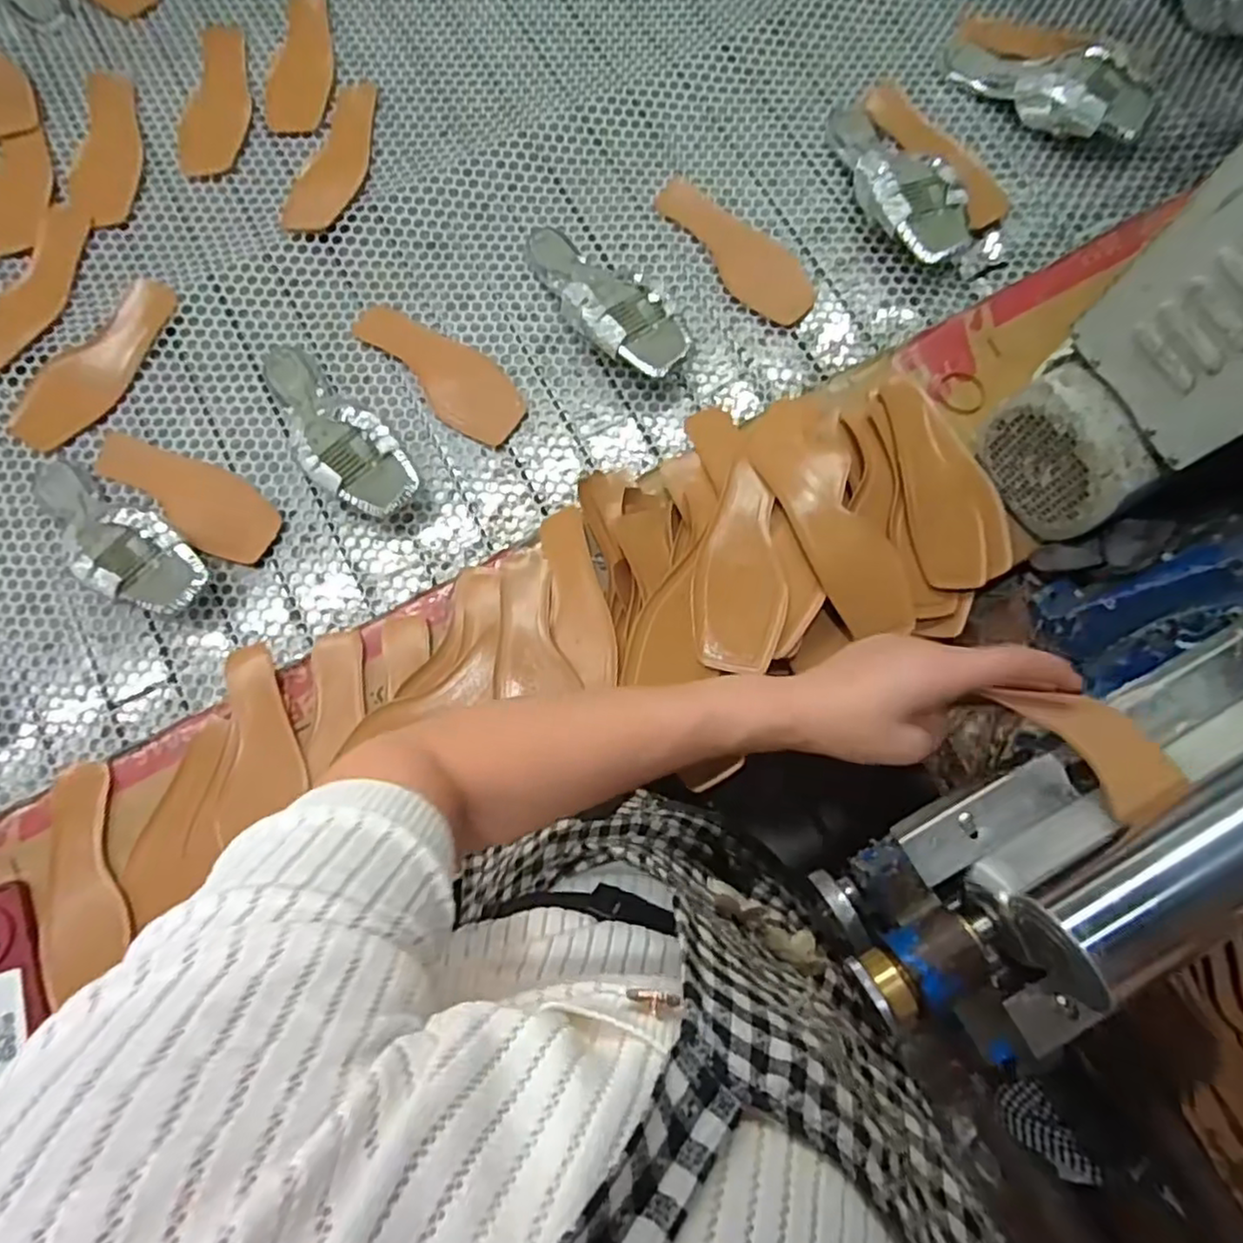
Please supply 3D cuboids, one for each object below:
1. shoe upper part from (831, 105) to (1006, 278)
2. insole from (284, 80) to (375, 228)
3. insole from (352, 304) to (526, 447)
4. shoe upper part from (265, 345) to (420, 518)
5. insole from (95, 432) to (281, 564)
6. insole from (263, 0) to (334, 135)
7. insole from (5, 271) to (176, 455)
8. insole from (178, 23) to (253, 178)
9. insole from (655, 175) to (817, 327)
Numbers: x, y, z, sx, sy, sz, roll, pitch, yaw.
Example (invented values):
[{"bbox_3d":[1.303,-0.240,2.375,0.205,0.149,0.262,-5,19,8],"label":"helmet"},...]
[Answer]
[{"bbox_3d":[0.296,-0.468,0.720,0.099,0.053,0.253,-34,82,-6],"label":"shoe upper part"},{"bbox_3d":[-0.318,-0.523,0.763,0.071,0.004,0.201,19,80,3],"label":"insole"},{"bbox_3d":[-0.192,-0.267,0.719,0.211,0.007,0.080,38,82,6],"label":"insole"},{"bbox_3d":[-0.295,-0.194,0.671,0.077,0.065,0.229,-43,83,-8],"label":"shoe upper part"},{"bbox_3d":[-0.439,-0.134,0.685,0.211,0.017,0.075,35,81,5],"label":"insole"},{"bbox_3d":[-0.369,-0.658,0.789,0.072,0.004,0.201,8,80,1],"label":"insole"},{"bbox_3d":[-0.546,-0.268,0.708,0.072,0.015,0.211,39,82,6],"label":"insole"},{"bbox_3d":[-0.463,-0.605,0.779,0.075,0.004,0.205,6,80,0],"label":"insole"},{"bbox_3d":[0.124,-0.410,0.740,0.084,0.008,0.211,-43,83,-8],"label":"insole"}]

